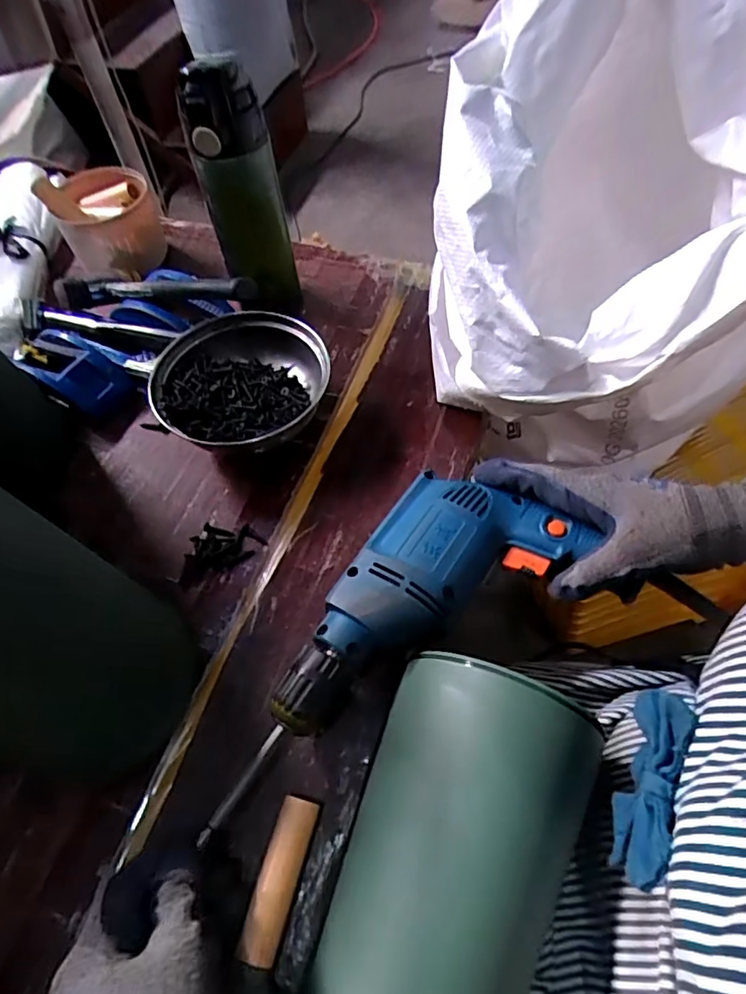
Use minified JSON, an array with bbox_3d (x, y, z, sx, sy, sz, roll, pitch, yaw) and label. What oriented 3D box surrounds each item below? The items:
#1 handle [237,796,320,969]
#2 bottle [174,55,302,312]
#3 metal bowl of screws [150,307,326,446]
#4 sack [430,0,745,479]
[{"bbox_3d":[-0.053,0.220,0.325,0.022,0.023,0.079,12,60,12],"label":"handle"},{"bbox_3d":[-0.119,-0.265,0.521,0.074,0.225,0.079,-14,58,-5],"label":"bottle"},{"bbox_3d":[-0.118,-0.096,0.511,0.149,0.061,0.149,-2,58,3],"label":"metal bowl of screws"},{"bbox_3d":[0.195,-0.231,0.467,0.291,0.332,0.305,-7,59,0],"label":"sack"}]

